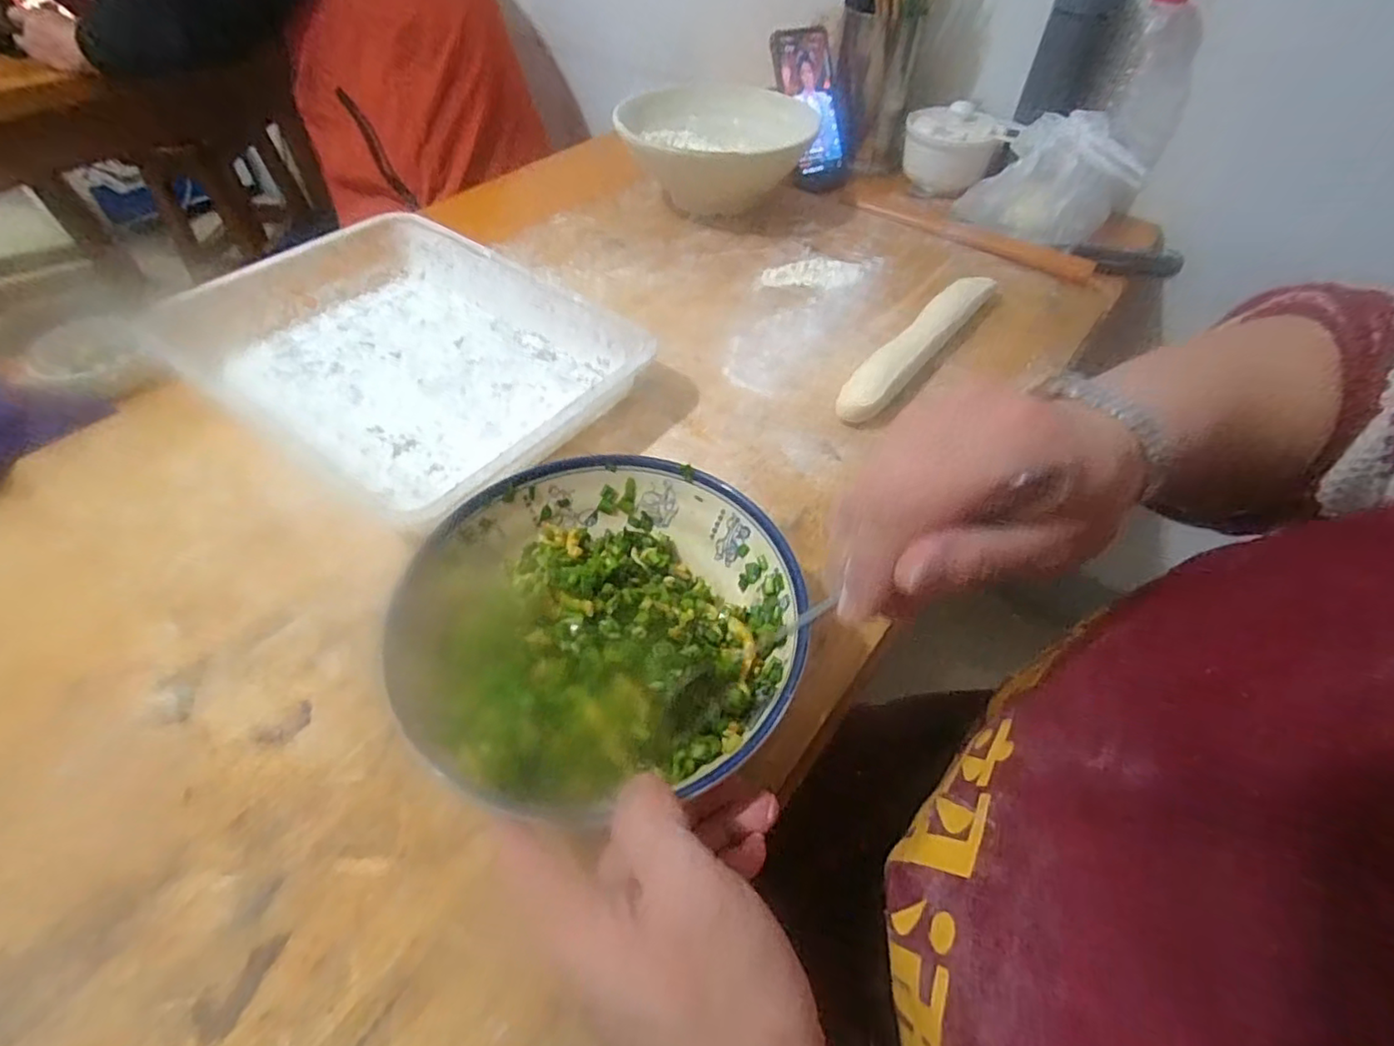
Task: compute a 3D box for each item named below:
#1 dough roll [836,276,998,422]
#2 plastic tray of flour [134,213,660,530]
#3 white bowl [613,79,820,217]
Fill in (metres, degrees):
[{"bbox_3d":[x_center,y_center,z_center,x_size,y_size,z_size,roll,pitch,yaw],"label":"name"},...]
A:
[{"bbox_3d":[0.188,-0.152,0.516,0.035,0.035,0.241,32,56,23],"label":"dough roll"},{"bbox_3d":[-0.213,-0.123,0.468,0.318,0.053,0.226,29,55,21],"label":"plastic tray of flour"},{"bbox_3d":[0.012,-0.389,0.665,0.183,0.080,0.183,1,50,-1],"label":"white bowl"}]

